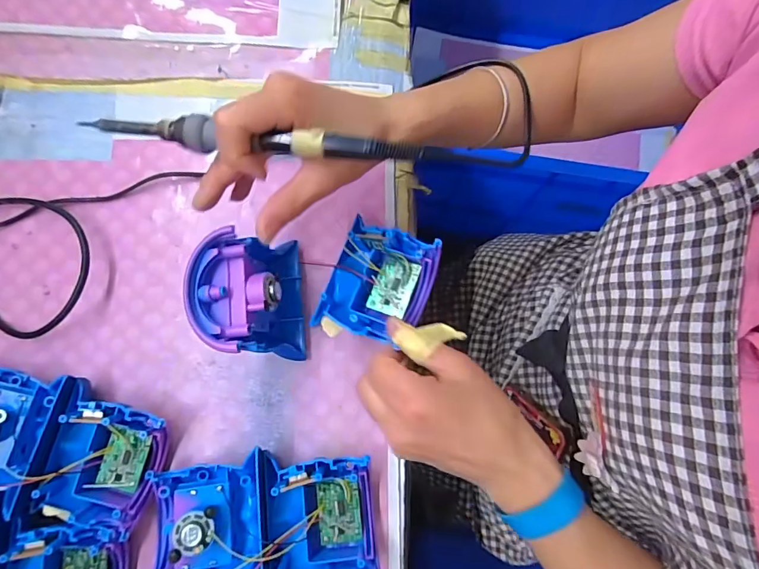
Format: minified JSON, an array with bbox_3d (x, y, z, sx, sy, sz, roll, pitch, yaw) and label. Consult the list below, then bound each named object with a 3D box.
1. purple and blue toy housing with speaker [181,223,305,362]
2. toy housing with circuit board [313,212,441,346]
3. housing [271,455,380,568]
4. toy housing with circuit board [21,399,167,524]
[{"bbox_3d":[-0.093,0.010,0.311,0.061,0.080,0.086,-6,80,-2],"label":"purple and blue toy housing with speaker"},{"bbox_3d":[-0.002,-0.002,0.324,0.078,0.040,0.084,23,93,14],"label":"toy housing with circuit board"},{"bbox_3d":[-0.042,0.169,0.307,0.075,0.038,0.085,-7,80,-2],"label":"housing"},{"bbox_3d":[-0.201,0.127,0.311,0.079,0.039,0.080,0,80,-1],"label":"toy housing with circuit board"}]

